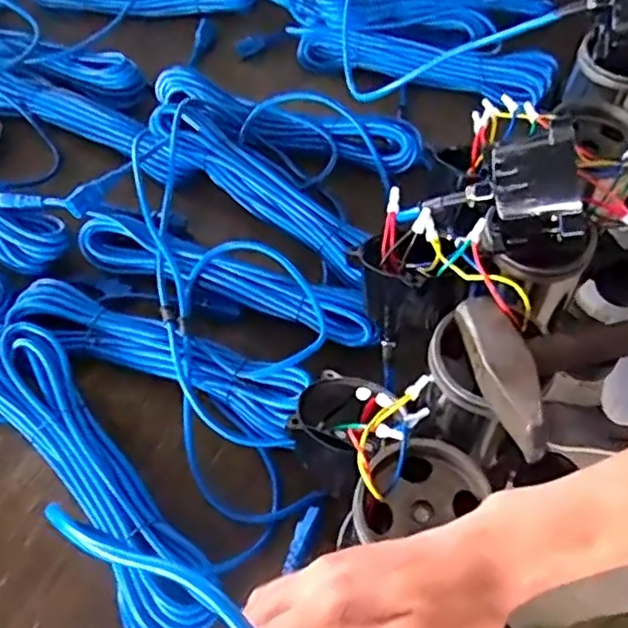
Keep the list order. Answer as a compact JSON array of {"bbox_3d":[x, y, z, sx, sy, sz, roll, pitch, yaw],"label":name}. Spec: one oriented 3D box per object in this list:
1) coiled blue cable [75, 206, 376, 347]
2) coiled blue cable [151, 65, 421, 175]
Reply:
[{"bbox_3d":[-0.094,-0.042,0.704,0.349,0.035,0.064,19,61,13],"label":"coiled blue cable"},{"bbox_3d":[-0.042,-0.246,0.825,0.358,0.051,0.050,17,60,12],"label":"coiled blue cable"}]

